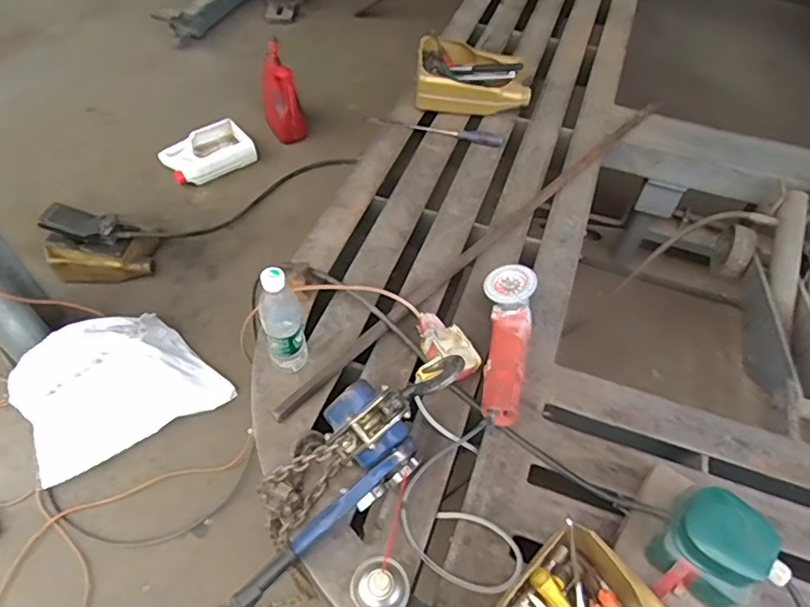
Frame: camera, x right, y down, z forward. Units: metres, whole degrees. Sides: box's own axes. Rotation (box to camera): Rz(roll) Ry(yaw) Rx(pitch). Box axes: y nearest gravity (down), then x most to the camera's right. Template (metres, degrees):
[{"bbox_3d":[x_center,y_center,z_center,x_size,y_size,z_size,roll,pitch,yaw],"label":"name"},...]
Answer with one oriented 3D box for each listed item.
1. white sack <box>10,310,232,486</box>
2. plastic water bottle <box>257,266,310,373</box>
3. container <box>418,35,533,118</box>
[{"bbox_3d":[-0.734,0.181,1.425,0.466,0.195,0.320,-25,58,-20],"label":"white sack"},{"bbox_3d":[-0.191,0.028,0.877,0.061,0.226,0.070,-13,54,-12],"label":"plastic water bottle"},{"bbox_3d":[0.176,-0.587,1.441,0.293,0.116,0.215,10,53,5],"label":"container"}]

